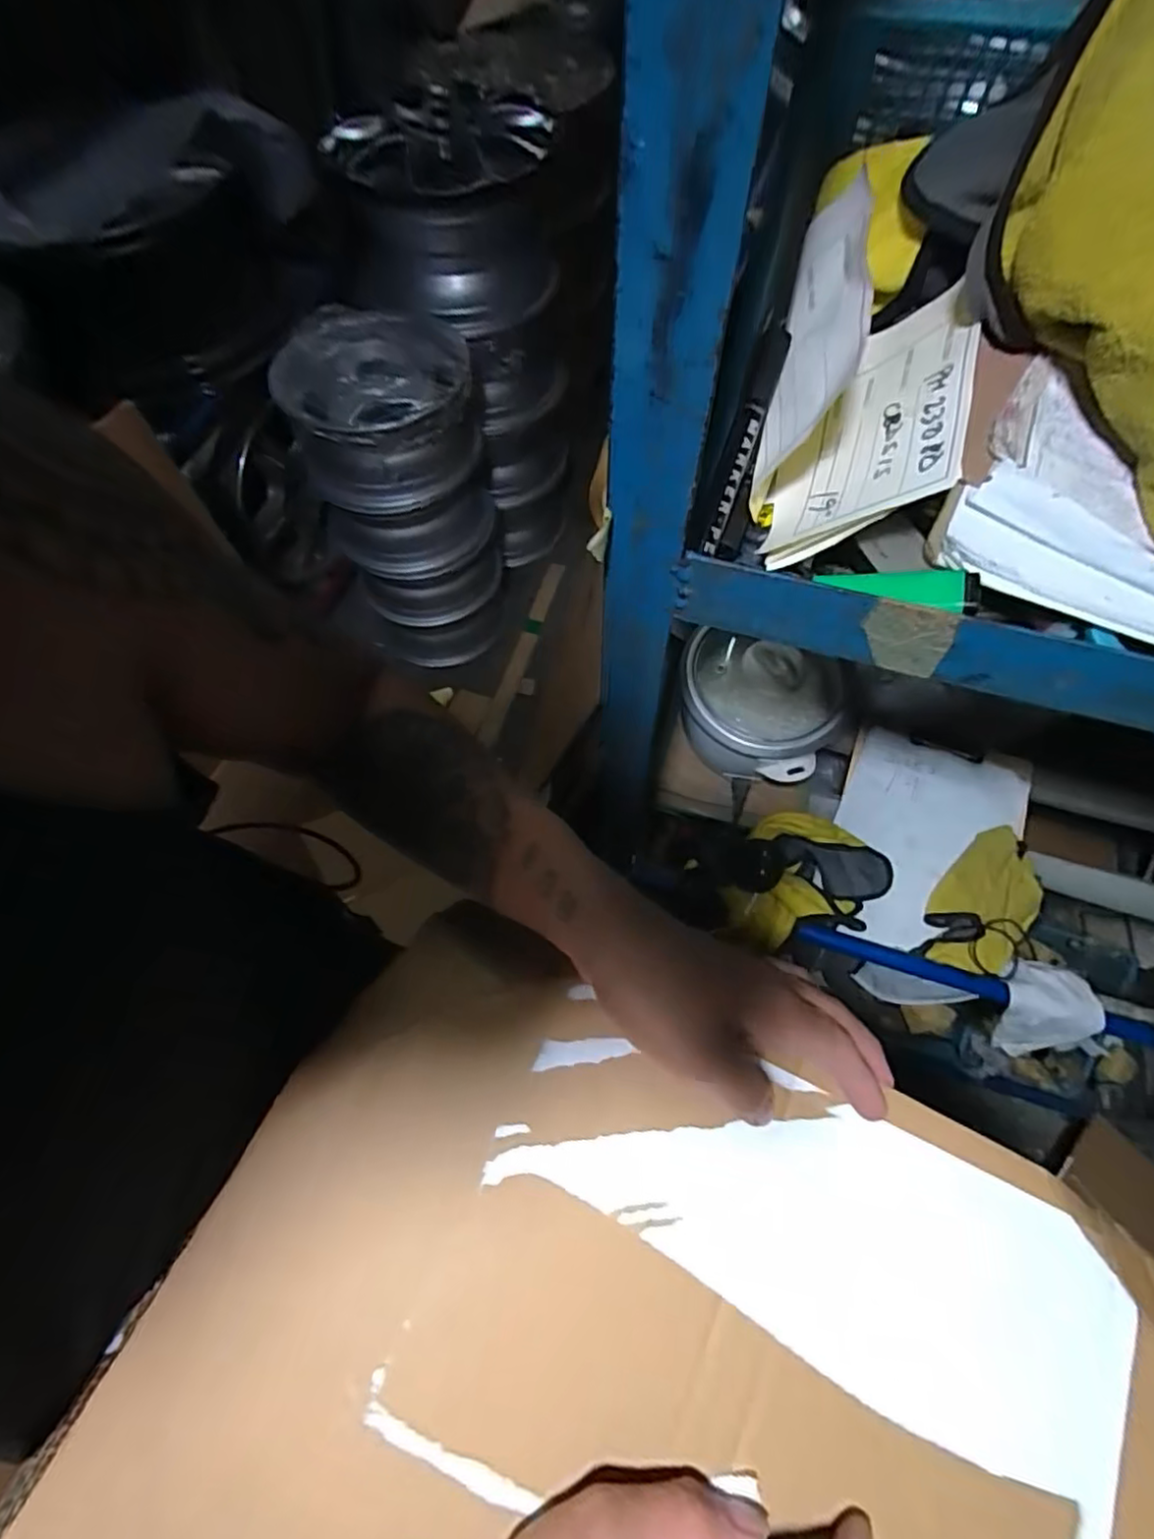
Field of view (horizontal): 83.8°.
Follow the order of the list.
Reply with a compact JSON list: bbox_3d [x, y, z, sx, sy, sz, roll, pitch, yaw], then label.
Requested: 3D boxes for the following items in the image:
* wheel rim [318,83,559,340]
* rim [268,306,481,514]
[{"bbox_3d":[-0.288,-1.212,1.387,0.472,0.264,0.444,-14,64,-6],"label":"wheel rim"},{"bbox_3d":[-0.413,-0.776,1.388,0.387,0.222,0.422,-6,63,-2],"label":"rim"}]

